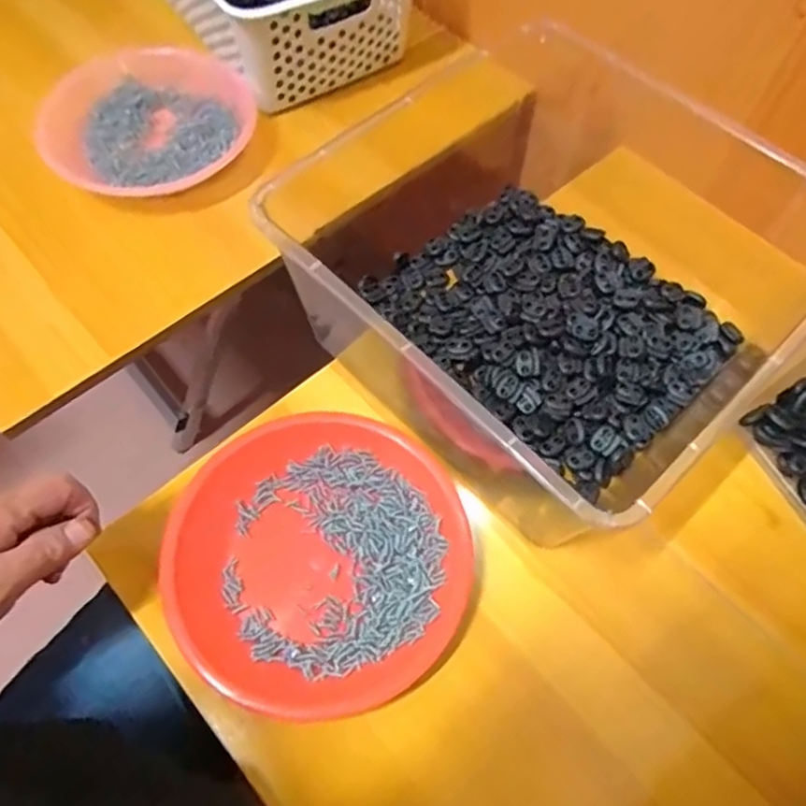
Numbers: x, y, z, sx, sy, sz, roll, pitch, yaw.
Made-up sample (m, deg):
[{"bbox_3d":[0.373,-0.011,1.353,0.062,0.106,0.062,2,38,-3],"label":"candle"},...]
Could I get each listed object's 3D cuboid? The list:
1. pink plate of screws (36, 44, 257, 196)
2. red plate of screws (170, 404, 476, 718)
[{"bbox_3d":[-0.227,-0.260,0.606,0.193,0.060,0.146,-37,69,-18],"label":"pink plate of screws"},{"bbox_3d":[-0.057,0.099,0.434,0.193,0.018,0.195,0,62,-1],"label":"red plate of screws"}]

